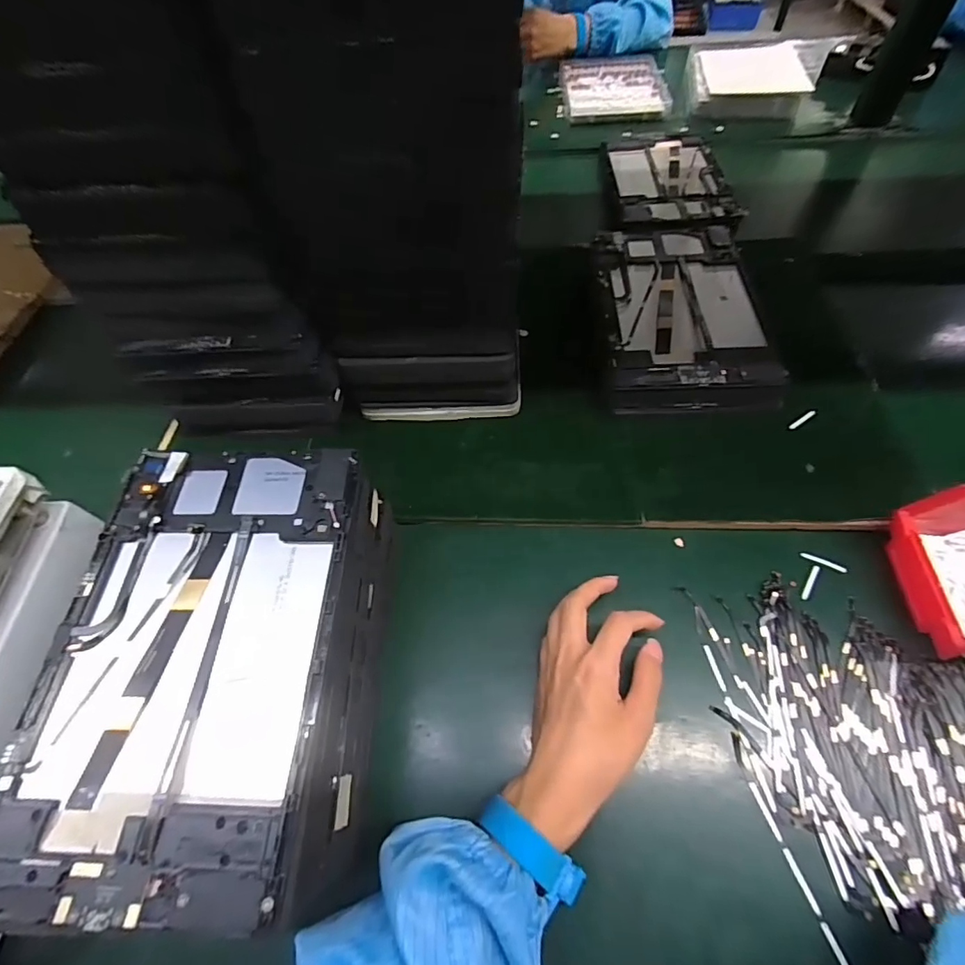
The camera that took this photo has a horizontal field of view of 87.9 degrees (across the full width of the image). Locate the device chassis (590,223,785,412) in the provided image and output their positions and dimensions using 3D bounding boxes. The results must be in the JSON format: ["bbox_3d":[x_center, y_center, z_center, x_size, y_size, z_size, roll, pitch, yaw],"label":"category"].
[{"bbox_3d":[0.201,-0.182,0.522,0.155,0.047,0.276,-1,58,3],"label":"device chassis"}]

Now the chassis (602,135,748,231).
[{"bbox_3d":[0.257,-0.424,0.704,0.163,0.035,0.261,-2,58,3],"label":"chassis"}]

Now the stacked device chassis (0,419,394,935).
[{"bbox_3d":[-0.152,0.107,0.310,0.158,0.100,0.245,-1,58,4],"label":"stacked device chassis"}]

